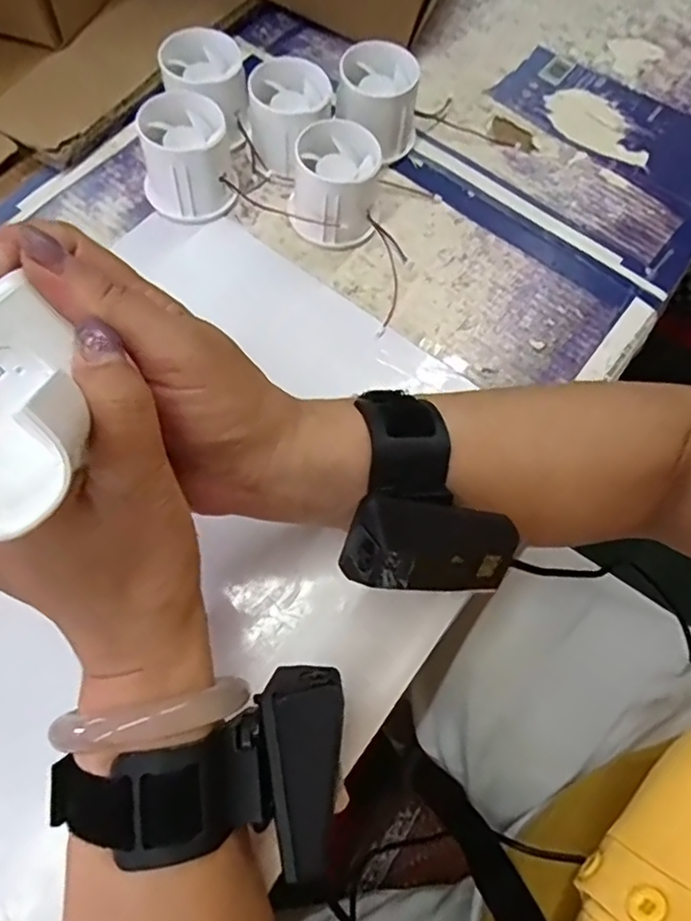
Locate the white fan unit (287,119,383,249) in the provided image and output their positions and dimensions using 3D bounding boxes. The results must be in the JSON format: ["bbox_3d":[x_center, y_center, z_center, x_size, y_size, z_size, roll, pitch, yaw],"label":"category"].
[{"bbox_3d":[-0.007,-0.170,0.378,0.055,0.049,0.055,11,66,1],"label":"white fan unit"}]

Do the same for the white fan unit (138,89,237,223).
[{"bbox_3d":[-0.098,-0.186,0.377,0.053,0.050,0.052,1,66,-3],"label":"white fan unit"}]

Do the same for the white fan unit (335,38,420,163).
[{"bbox_3d":[0.021,-0.234,0.405,0.055,0.053,0.051,22,67,6],"label":"white fan unit"}]

